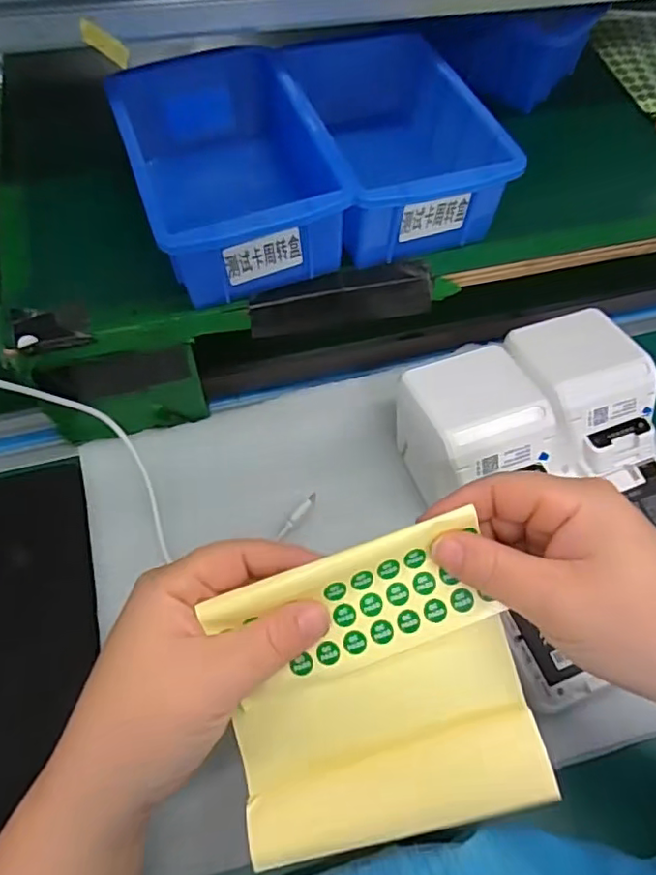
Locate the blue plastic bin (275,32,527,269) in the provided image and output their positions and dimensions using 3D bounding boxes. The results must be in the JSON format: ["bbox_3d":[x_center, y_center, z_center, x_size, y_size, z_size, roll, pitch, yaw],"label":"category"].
[{"bbox_3d":[0.034,-0.167,0.347,0.093,0.066,0.139,-17,63,-13],"label":"blue plastic bin"}]

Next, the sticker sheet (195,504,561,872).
[{"bbox_3d":[0.017,0.100,0.235,0.117,0.023,0.107,-16,73,3],"label":"sticker sheet"}]

